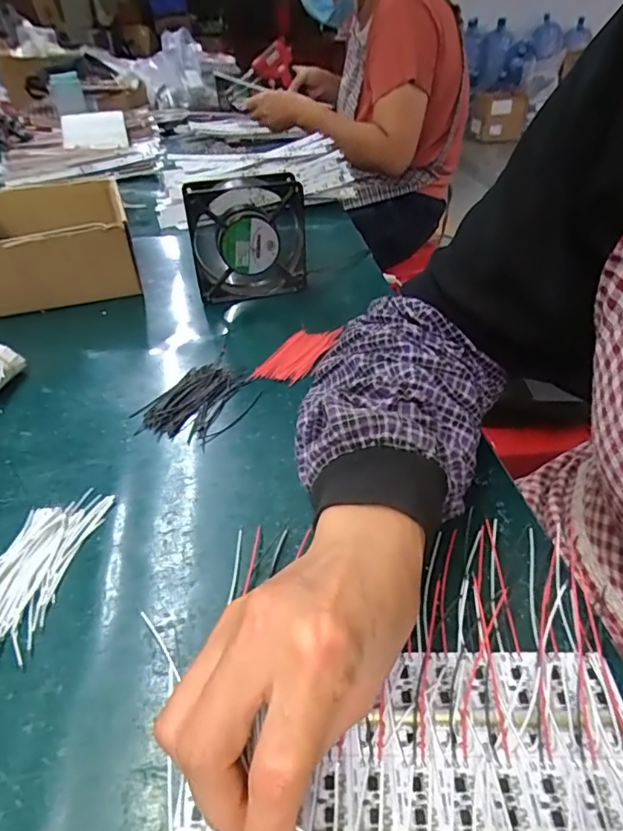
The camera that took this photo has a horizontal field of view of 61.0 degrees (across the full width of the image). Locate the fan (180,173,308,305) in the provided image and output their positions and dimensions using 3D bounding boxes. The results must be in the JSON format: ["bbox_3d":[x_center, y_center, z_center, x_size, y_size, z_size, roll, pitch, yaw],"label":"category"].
[{"bbox_3d":[-0.068,-0.187,0.568,0.118,0.123,0.043,-9,37,-9],"label":"fan"}]

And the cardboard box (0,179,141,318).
[{"bbox_3d":[-0.334,-0.199,0.620,0.231,0.092,0.186,-16,39,-19],"label":"cardboard box"}]

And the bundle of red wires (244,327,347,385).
[{"bbox_3d":[-0.014,-0.058,0.498,0.044,0.010,0.095,19,41,25],"label":"bundle of red wires"}]

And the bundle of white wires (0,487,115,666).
[{"bbox_3d":[-0.171,0.085,0.319,0.065,0.007,0.109,5,37,9],"label":"bundle of white wires"}]

